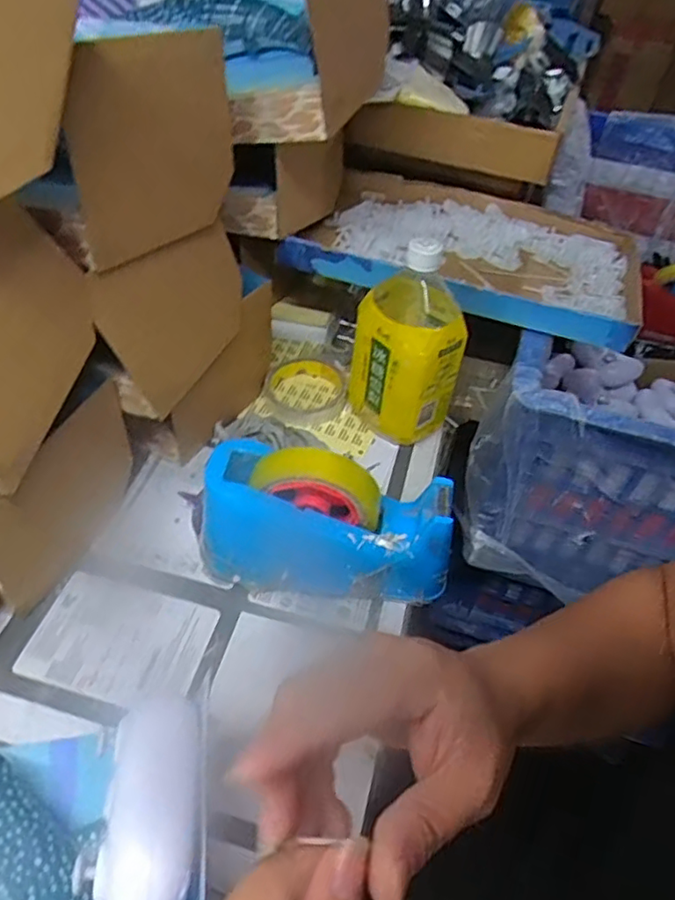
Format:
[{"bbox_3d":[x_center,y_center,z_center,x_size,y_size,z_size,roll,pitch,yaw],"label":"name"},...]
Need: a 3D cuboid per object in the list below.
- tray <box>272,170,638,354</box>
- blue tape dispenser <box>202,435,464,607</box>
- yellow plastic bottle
[{"bbox_3d":[0.143,-0.219,0.657,0.356,0.037,0.212,16,49,8],"label":"tray"},{"bbox_3d":[-0.009,0.053,0.470,0.189,0.113,0.065,7,48,0],"label":"blue tape dispenser"},{"bbox_3d":[0.068,-0.100,0.576,0.102,0.194,0.098,12,48,4],"label":"yellow plastic bottle"}]

